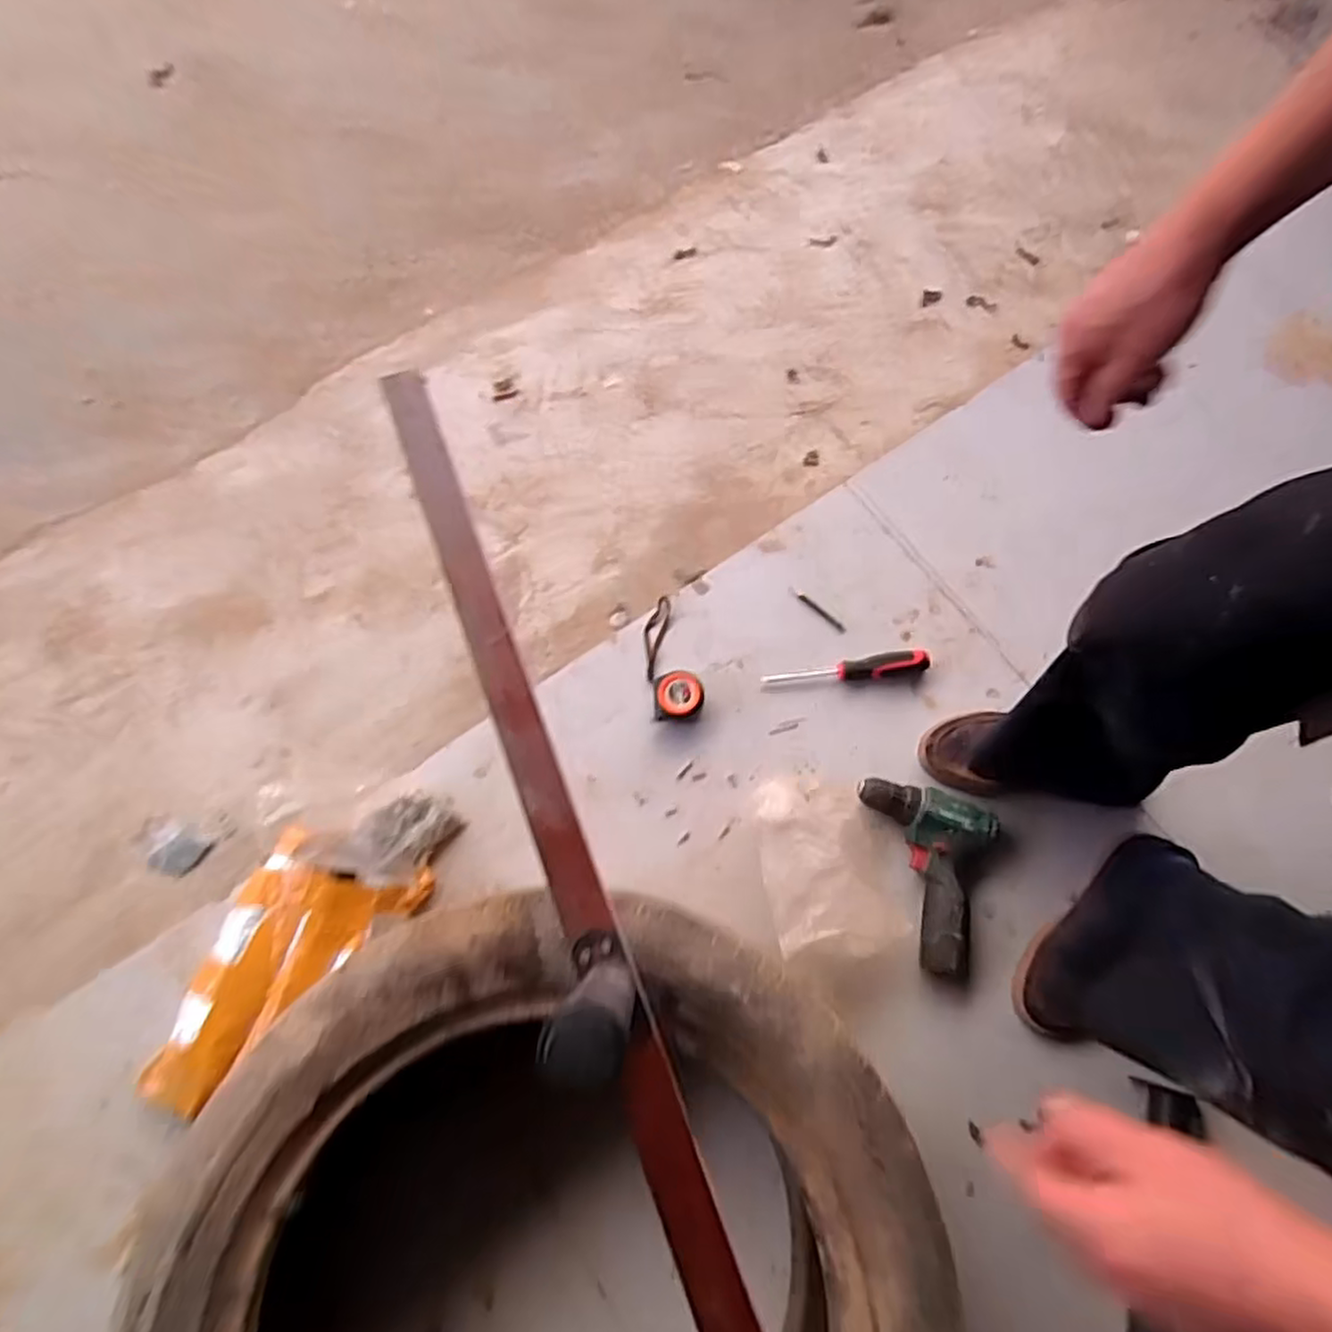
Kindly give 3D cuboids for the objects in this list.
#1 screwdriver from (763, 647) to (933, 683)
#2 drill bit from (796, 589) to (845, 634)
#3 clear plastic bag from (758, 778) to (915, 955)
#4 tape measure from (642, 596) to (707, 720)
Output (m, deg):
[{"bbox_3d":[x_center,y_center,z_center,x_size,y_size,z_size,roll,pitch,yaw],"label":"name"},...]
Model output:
[{"bbox_3d":[0.228,0.005,0.903,0.205,0.025,0.034,-10,72,-5],"label":"screwdriver"},{"bbox_3d":[0.203,-0.072,0.942,0.079,0.009,0.012,41,75,11],"label":"drill bit"},{"bbox_3d":[0.184,0.218,0.802,0.159,0.075,0.195,-1,72,-2],"label":"clear plastic bag"},{"bbox_3d":[0.006,-0.015,0.898,0.062,0.032,0.164,-6,72,-3],"label":"tape measure"}]

